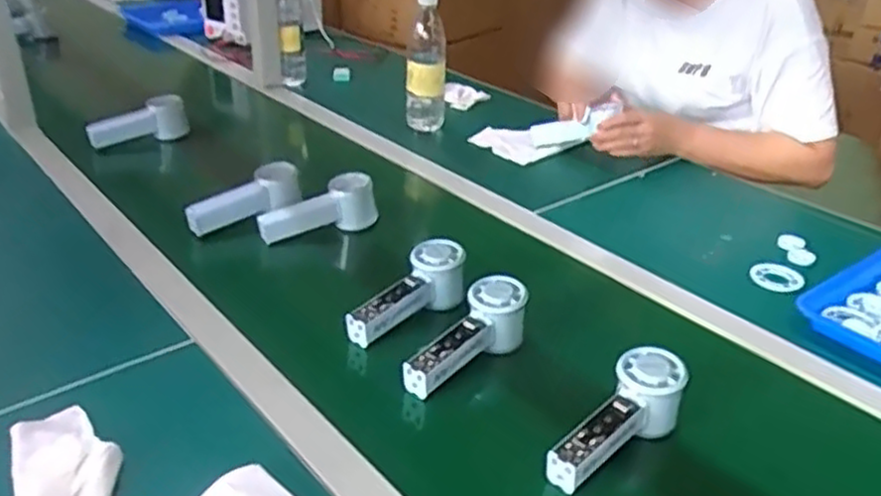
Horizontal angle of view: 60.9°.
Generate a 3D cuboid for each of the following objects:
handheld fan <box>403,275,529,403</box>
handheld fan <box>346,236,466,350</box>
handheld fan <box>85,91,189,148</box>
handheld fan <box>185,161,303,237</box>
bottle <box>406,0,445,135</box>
[{"bbox_3d":[0.023,0.093,0.731,0.046,0.066,0.151,27,52,36],"label":"handheld fan"},{"bbox_3d":[-0.034,0.054,0.796,0.051,0.061,0.154,28,52,37],"label":"handheld fan"},{"bbox_3d":[-0.490,-0.196,1.226,0.064,0.086,0.157,22,34,30],"label":"handheld fan"},{"bbox_3d":[-0.252,-0.067,0.978,0.043,0.056,0.160,17,32,23],"label":"handheld fan"},{"bbox_3d":[-0.023,-0.308,1.259,0.066,0.220,0.066,2,29,-2],"label":"bottle"}]

